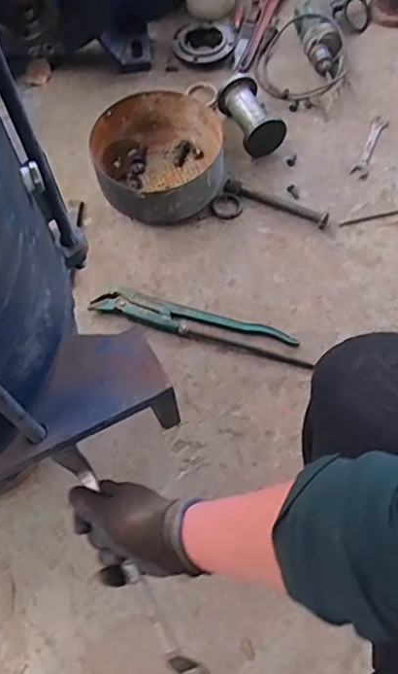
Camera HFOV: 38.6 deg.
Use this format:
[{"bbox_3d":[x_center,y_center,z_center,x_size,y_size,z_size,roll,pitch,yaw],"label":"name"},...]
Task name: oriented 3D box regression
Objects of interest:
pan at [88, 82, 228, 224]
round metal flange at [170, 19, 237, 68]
[{"bbox_3d":[-0.079,-0.351,1.127,0.247,0.102,0.280,-7,64,0],"label":"pan"},{"bbox_3d":[0.011,-0.686,1.321,0.149,0.033,0.149,-1,64,2],"label":"round metal flange"}]

